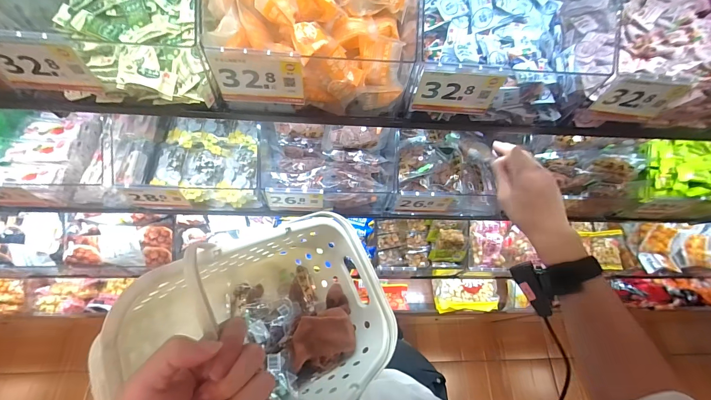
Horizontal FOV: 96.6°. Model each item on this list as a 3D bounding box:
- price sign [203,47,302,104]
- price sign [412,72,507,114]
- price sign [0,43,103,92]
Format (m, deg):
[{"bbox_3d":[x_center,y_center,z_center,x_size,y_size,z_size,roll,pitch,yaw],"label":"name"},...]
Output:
[{"bbox_3d":[-0.103,-0.130,0.340,0.092,0.064,0.007,3,62,-2],"label":"price sign"},{"bbox_3d":[0.117,-0.121,0.367,0.094,0.059,0.008,1,62,-3],"label":"price sign"},{"bbox_3d":[-0.328,-0.136,0.330,0.093,0.058,0.008,3,62,-2],"label":"price sign"}]

